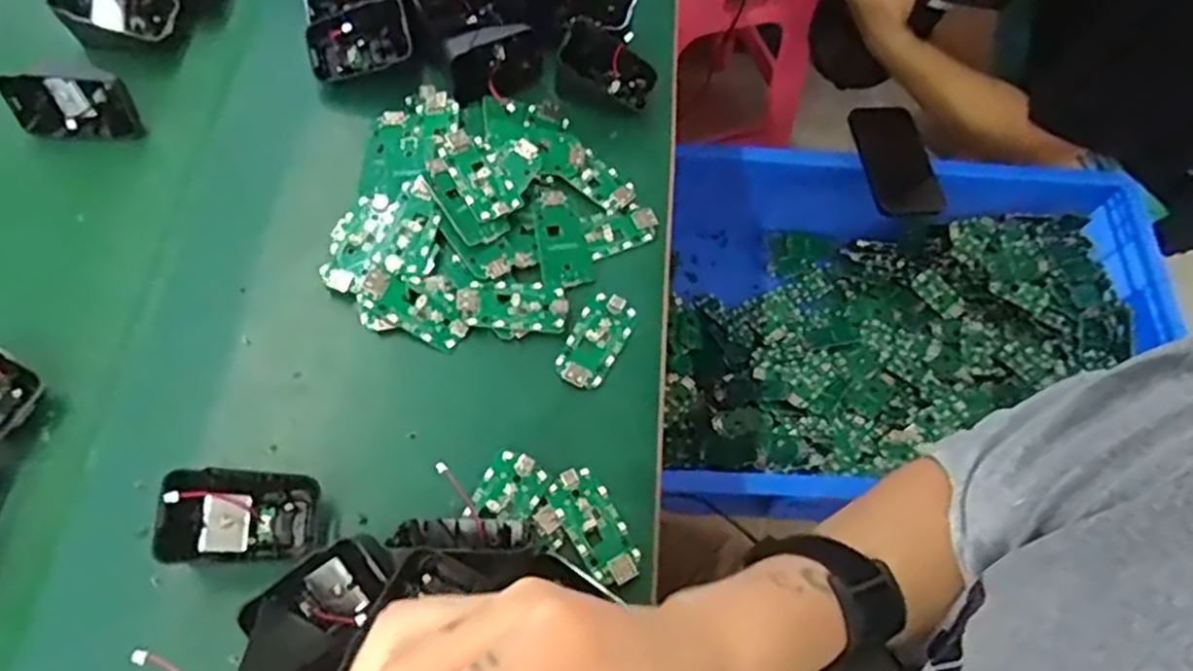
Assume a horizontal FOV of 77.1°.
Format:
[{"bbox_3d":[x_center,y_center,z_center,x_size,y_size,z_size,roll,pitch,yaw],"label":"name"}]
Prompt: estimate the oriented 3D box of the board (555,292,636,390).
[{"bbox_3d":[0.000,0.002,0.449,0.030,0.007,0.064,26,65,8],"label":"board"}]

